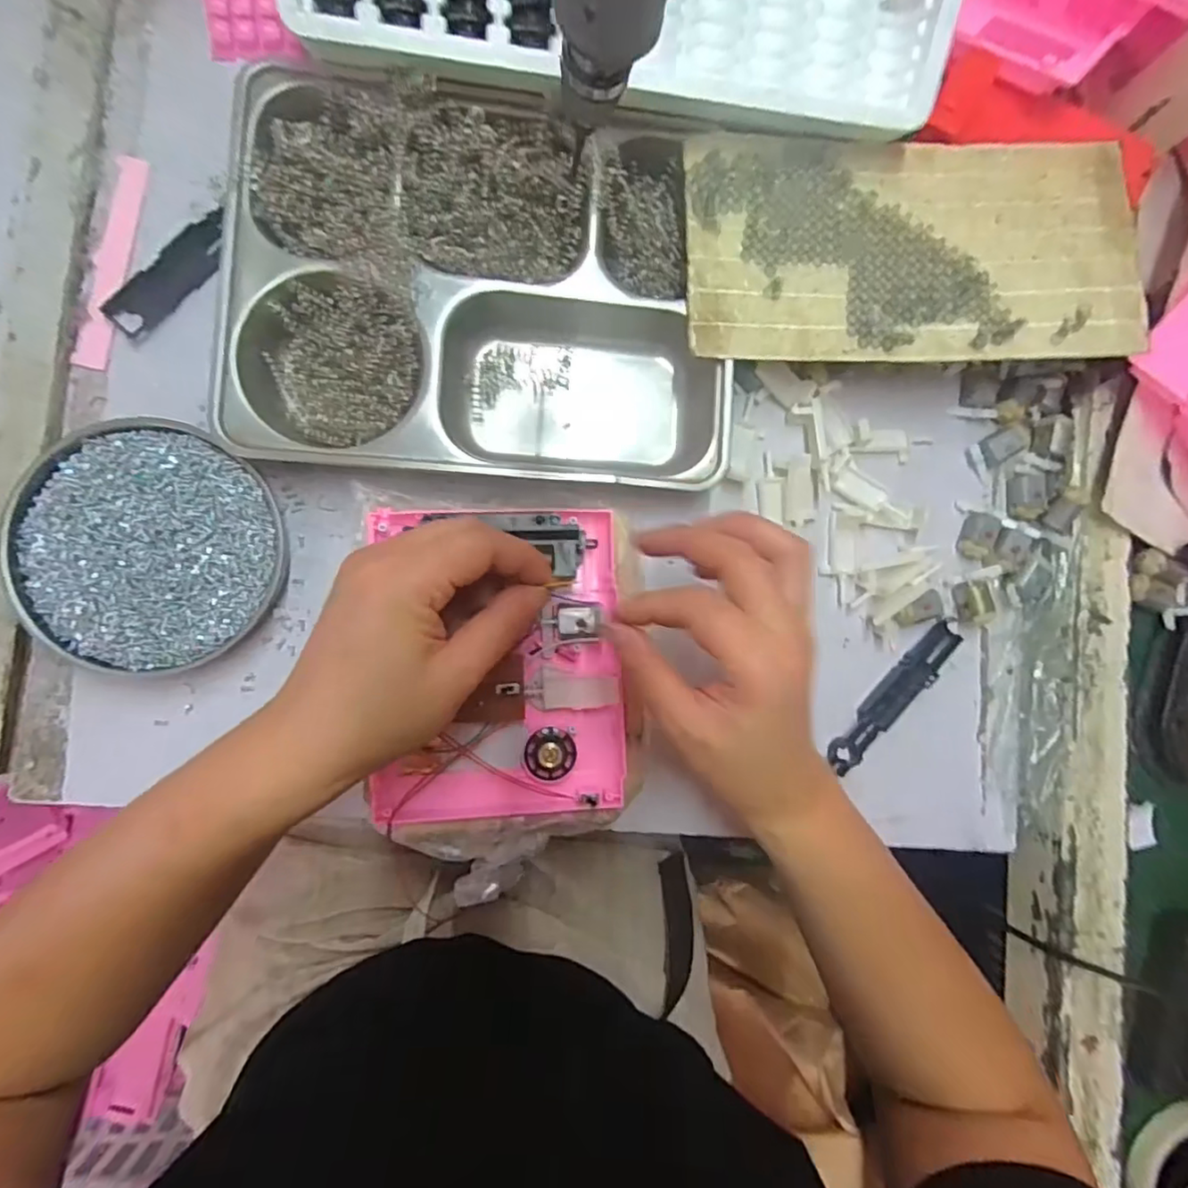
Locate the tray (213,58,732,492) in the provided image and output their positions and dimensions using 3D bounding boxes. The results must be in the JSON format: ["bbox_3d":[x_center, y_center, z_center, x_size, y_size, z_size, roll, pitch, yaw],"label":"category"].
[{"bbox_3d":[-0.060,-0.173,0.352,0.279,0.031,0.211,3,87,-7],"label":"tray"}]

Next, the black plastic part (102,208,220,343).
[{"bbox_3d":[-0.243,-0.185,0.353,0.023,0.008,0.085,41,84,-4],"label":"black plastic part"}]

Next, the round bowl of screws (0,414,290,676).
[{"bbox_3d":[-0.241,-0.027,0.331,0.132,0.024,0.130,0,88,-7],"label":"round bowl of screws"}]

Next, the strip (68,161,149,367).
[{"bbox_3d":[-0.274,-0.189,0.346,0.017,0.004,0.124,11,87,-6],"label":"strip"}]

